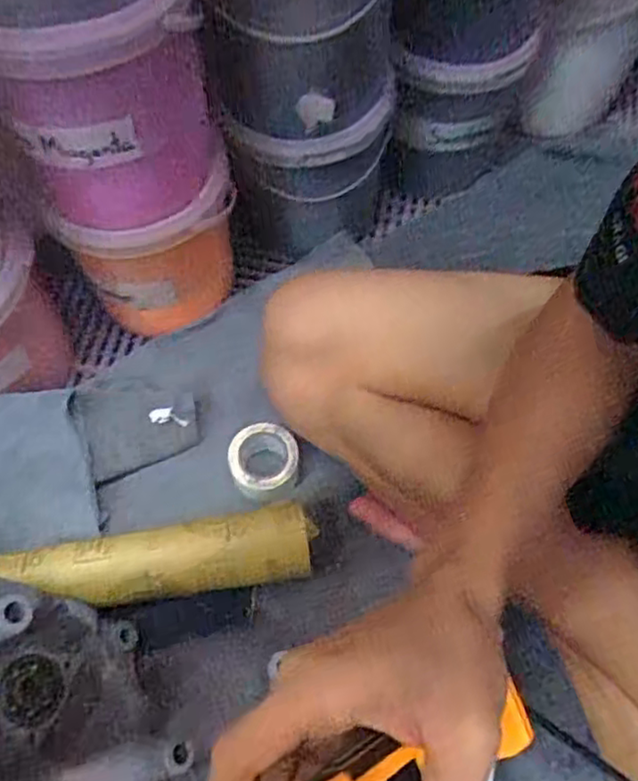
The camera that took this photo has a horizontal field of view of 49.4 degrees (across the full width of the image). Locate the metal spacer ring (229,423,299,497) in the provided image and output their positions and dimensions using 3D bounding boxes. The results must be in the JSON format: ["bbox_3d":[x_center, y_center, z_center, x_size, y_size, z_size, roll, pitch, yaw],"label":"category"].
[{"bbox_3d":[-0.049,0.059,0.598,0.058,0.033,0.057,0,65,-1],"label":"metal spacer ring"}]

